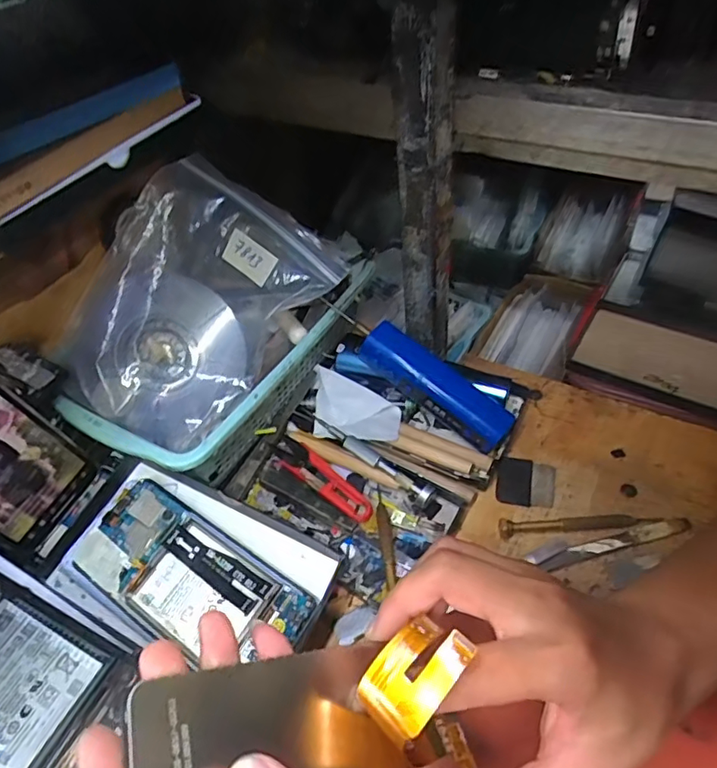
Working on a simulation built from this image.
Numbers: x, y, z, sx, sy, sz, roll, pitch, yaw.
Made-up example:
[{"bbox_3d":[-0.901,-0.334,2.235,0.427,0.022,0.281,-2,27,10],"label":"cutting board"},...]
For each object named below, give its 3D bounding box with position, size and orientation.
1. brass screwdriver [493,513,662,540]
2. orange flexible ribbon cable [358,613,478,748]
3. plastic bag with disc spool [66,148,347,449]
[{"bbox_3d":[0.157,0.101,0.394,0.110,0.011,0.015,-5,49,2],"label":"brass screwdriver"},{"bbox_3d":[0.023,0.117,0.220,0.030,0.018,0.043,34,57,28],"label":"orange flexible ribbon cable"},{"bbox_3d":[-0.128,-0.058,0.406,0.143,0.024,0.198,41,98,-3],"label":"plastic bag with disc spool"}]

